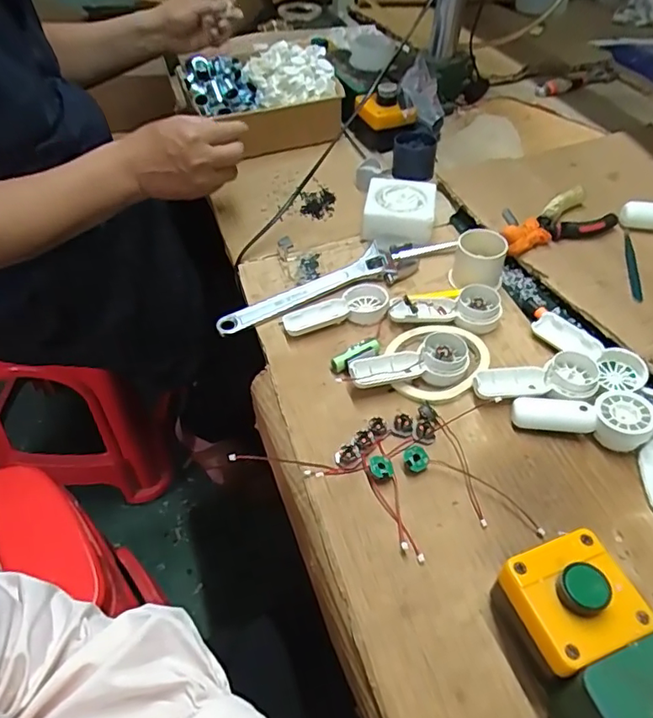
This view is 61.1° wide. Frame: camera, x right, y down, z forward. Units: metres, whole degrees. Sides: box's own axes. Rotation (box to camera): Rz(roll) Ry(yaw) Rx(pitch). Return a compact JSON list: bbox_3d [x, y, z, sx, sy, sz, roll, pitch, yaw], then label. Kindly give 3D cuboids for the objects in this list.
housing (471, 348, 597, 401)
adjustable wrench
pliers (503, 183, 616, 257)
[{"bbox_3d":[0.195,0.021,0.502,0.119,0.023,0.052,-6,48,-8],"label":"housing"},{"bbox_3d":[-0.019,-0.075,0.595,0.208,0.011,0.053,-21,52,-21],"label":"adjustable wrench"},{"bbox_3d":[0.271,-0.155,0.641,0.160,0.019,0.063,-29,55,-27],"label":"pliers"}]

